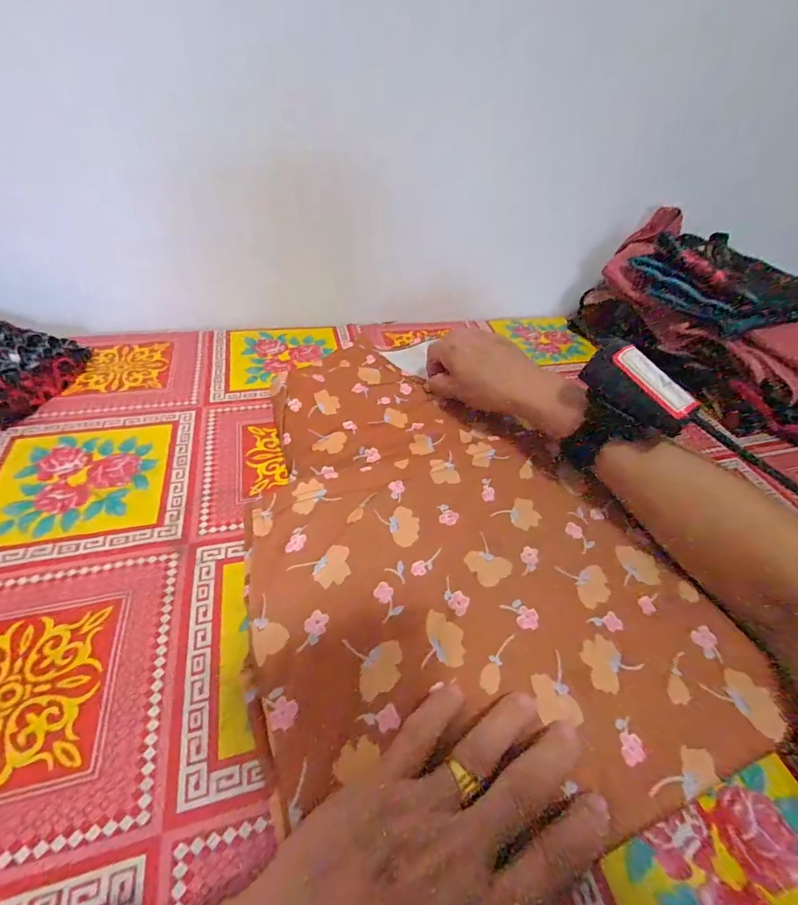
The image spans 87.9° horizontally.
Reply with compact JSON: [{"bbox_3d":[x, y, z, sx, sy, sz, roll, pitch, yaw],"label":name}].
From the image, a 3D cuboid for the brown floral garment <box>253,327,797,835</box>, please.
[{"bbox_3d":[0.025,0.040,0.305,0.266,0.016,0.382,-13,48,-17],"label":"brown floral garment"}]

